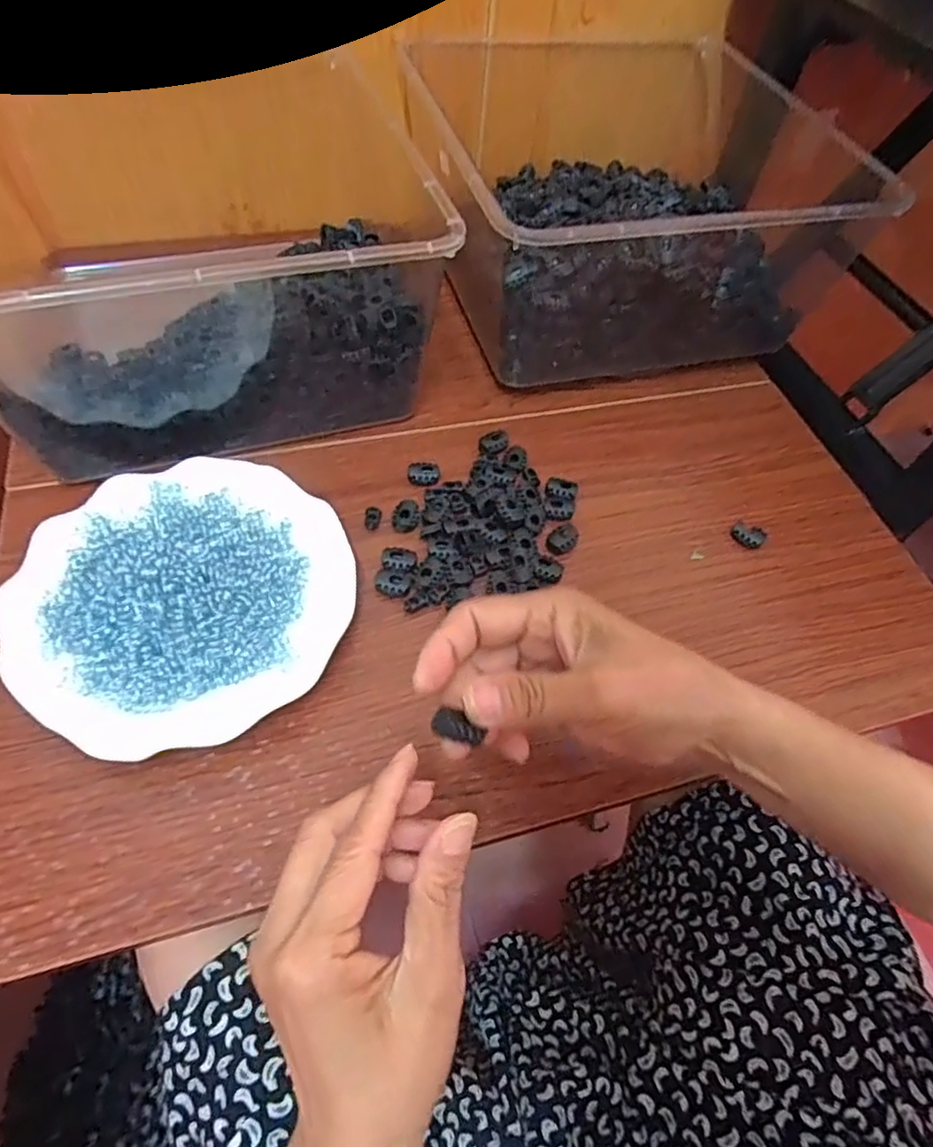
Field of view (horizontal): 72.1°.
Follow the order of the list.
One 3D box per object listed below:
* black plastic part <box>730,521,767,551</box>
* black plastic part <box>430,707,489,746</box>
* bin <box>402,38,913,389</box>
[{"bbox_3d":[0.195,-0.026,0.445,0.022,0.010,0.015,32,58,14],"label":"black plastic part"},{"bbox_3d":[-0.003,0.060,0.250,0.022,0.008,0.010,27,58,-8],"label":"black plastic part"},{"bbox_3d":[0.142,-0.309,0.542,0.352,0.141,0.295,-13,60,-13],"label":"bin"}]

